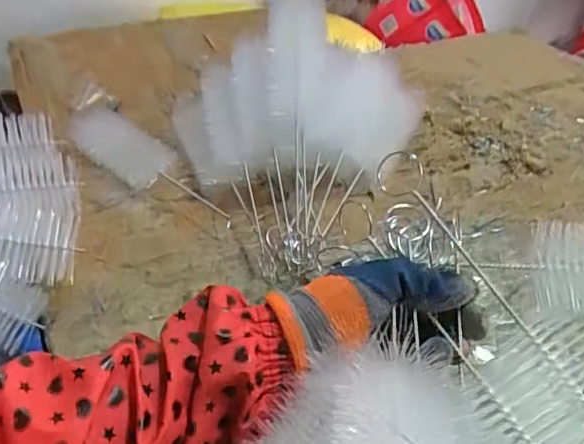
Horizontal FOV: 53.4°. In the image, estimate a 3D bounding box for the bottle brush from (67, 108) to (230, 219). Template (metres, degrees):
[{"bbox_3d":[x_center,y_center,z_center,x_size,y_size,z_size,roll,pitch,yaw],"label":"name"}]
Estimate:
[{"bbox_3d":[-0.184,-0.076,0.688,0.269,0.043,0.070,27,48,28],"label":"bottle brush"}]

